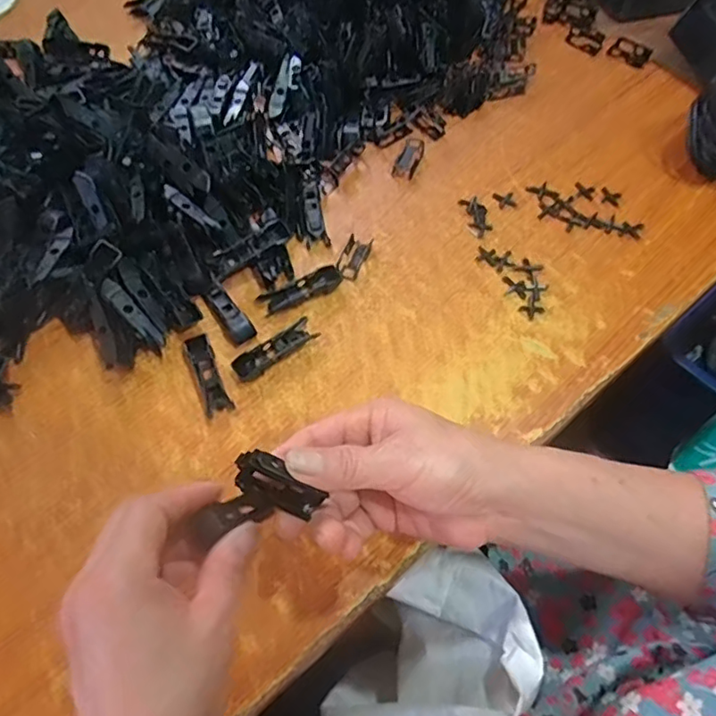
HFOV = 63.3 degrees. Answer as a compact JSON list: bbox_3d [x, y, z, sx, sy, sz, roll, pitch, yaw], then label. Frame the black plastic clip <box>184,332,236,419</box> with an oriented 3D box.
[{"bbox_3d":[-0.110,0.012,0.423,0.019,0.012,0.062,-22,63,-10],"label":"black plastic clip"}]

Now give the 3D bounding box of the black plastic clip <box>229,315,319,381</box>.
[{"bbox_3d":[-0.062,-0.007,0.436,0.067,0.010,0.018,-34,66,-15],"label":"black plastic clip"}]

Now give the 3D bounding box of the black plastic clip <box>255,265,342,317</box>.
[{"bbox_3d":[-0.045,-0.054,0.462,0.066,0.013,0.017,-24,63,-11],"label":"black plastic clip"}]

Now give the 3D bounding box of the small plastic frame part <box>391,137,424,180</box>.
[{"bbox_3d":[0.047,-0.183,0.530,0.020,0.008,0.046,20,64,12],"label":"small plastic frame part"}]

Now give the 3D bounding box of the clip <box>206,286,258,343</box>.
[{"bbox_3d":[-0.097,-0.033,0.447,0.018,0.013,0.051,-30,65,-14],"label":"clip"}]

